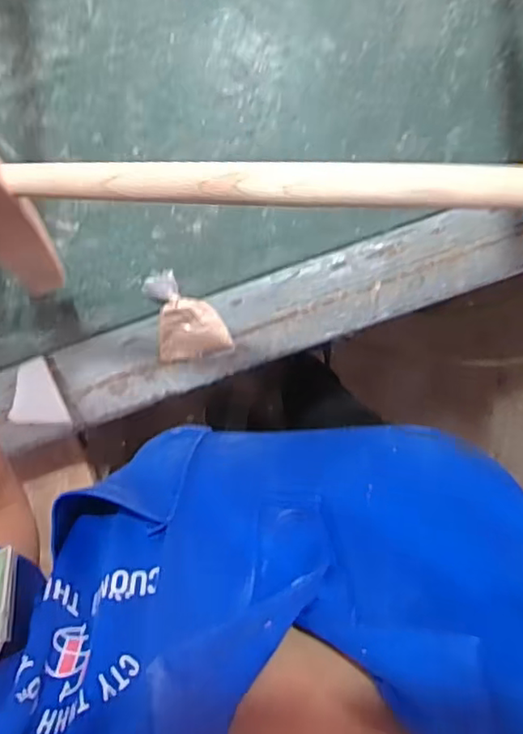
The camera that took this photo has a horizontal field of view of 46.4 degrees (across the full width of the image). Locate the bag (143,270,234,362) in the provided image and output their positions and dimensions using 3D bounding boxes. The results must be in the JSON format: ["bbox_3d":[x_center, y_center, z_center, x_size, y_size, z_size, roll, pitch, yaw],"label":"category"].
[{"bbox_3d":[-0.071,-0.051,0.604,0.072,0.029,0.086,-8,95,0],"label":"bag"}]

